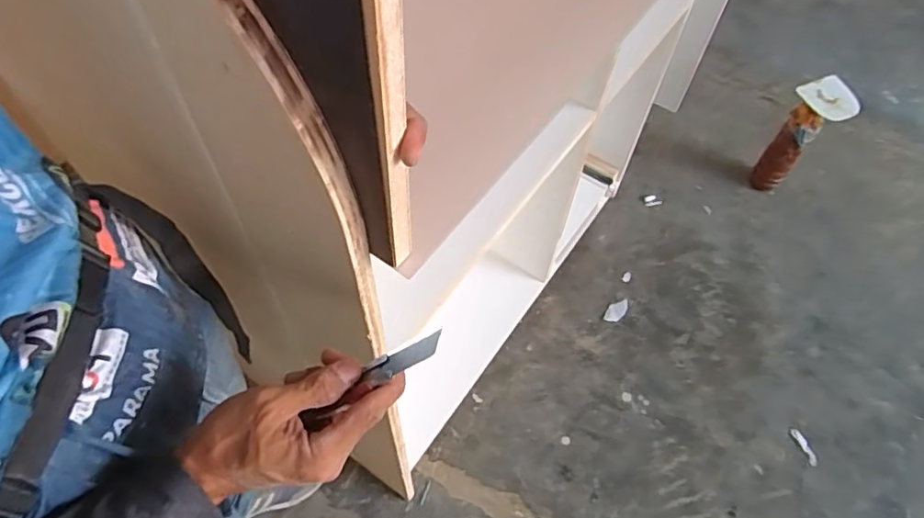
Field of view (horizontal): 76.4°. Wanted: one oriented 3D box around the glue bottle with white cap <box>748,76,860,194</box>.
[{"bbox_3d":[0.852,-0.296,1.500,0.128,0.336,0.110,40,64,20],"label":"glue bottle with white cap"}]

